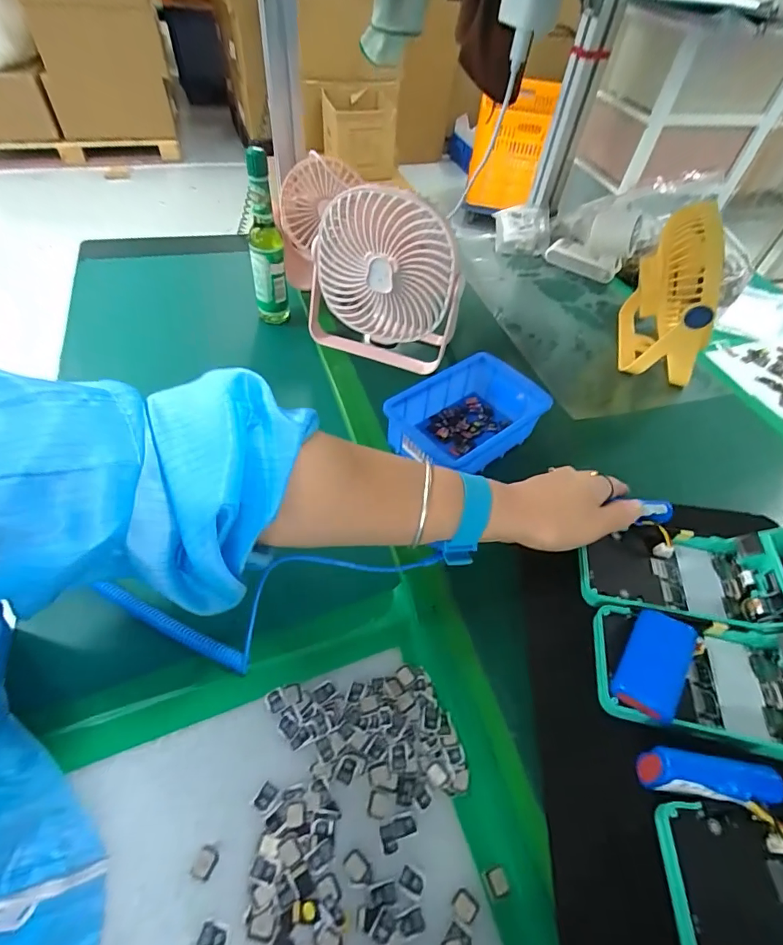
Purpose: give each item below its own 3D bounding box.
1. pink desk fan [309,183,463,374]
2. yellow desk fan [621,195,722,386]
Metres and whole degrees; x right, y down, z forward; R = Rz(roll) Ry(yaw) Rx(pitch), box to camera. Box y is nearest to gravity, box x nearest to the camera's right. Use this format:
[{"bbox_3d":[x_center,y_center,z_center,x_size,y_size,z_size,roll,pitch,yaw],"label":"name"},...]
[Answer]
[{"bbox_3d":[-0.009,-0.210,0.496,0.167,0.171,0.077,26,53,12],"label":"pink desk fan"},{"bbox_3d":[0.331,-0.199,0.530,0.080,0.167,0.131,14,52,3],"label":"yellow desk fan"}]

